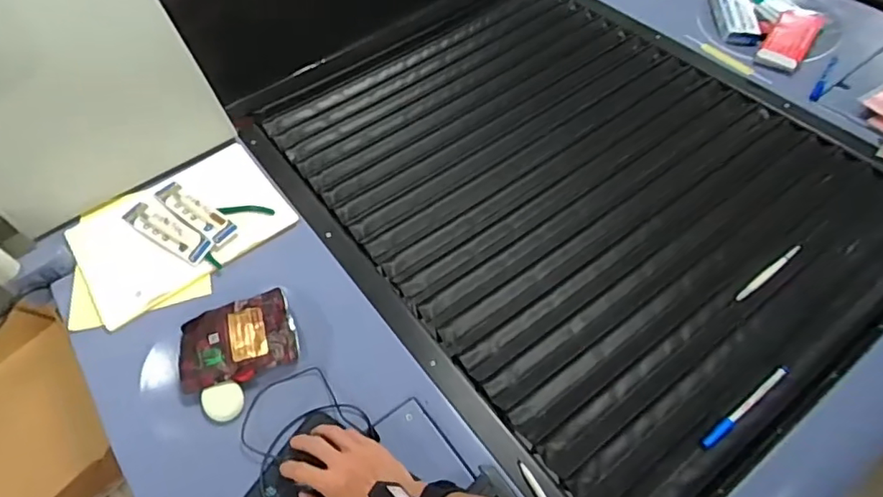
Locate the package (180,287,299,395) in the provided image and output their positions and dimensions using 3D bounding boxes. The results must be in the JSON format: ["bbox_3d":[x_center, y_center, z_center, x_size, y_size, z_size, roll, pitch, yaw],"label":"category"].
[{"bbox_3d":[-0.289,0.123,0.781,0.154,0.016,0.120,-17,57,-7],"label":"package"}]

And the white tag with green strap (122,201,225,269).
[{"bbox_3d":[-0.427,-0.020,0.881,0.213,0.016,0.052,28,62,21],"label":"white tag with green strap"}]

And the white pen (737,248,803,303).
[{"bbox_3d":[0.463,0.032,0.785,0.131,0.015,0.016,-34,60,-17],"label":"white pen"}]

